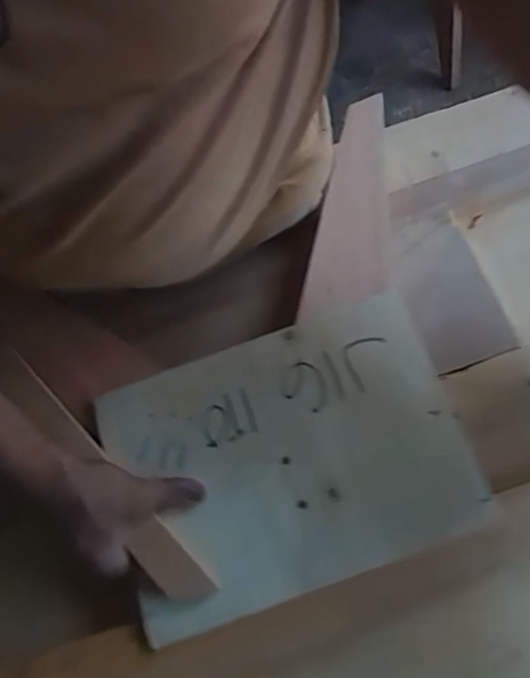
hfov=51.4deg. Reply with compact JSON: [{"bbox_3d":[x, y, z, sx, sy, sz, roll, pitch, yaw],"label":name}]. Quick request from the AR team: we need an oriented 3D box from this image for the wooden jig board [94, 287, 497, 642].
[{"bbox_3d":[0.016,0.093,0.450,0.279,0.018,0.202,-20,70,-5],"label":"wooden jig board"}]

